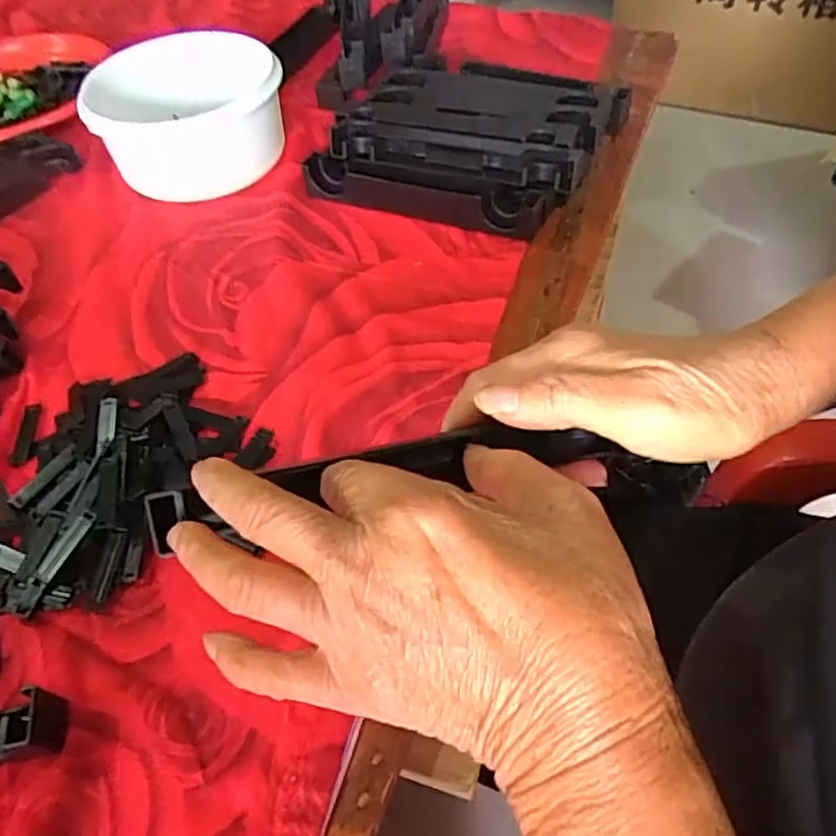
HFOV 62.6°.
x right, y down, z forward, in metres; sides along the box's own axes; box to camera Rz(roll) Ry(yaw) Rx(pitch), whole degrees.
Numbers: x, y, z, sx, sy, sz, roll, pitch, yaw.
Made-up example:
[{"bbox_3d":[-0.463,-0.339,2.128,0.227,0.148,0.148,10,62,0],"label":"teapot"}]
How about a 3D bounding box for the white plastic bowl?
[{"bbox_3d":[-0.197,-0.262,0.599,0.159,0.073,0.133,-23,54,-14],"label":"white plastic bowl"}]

